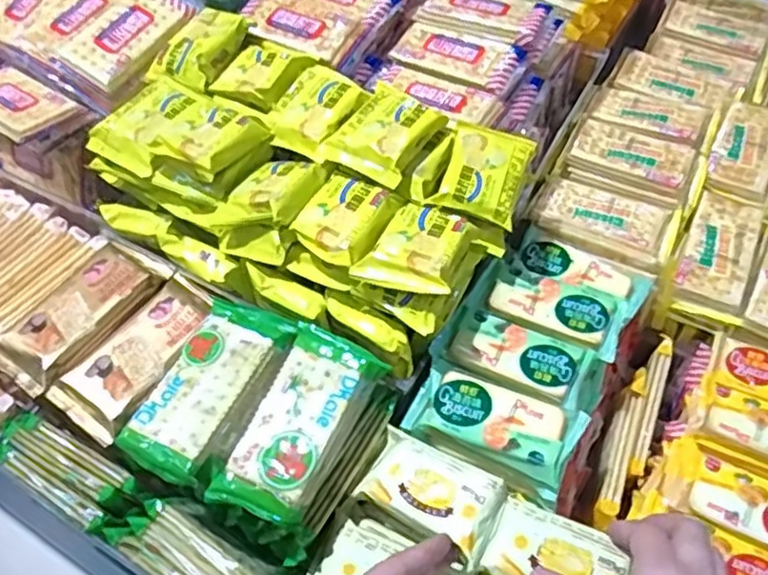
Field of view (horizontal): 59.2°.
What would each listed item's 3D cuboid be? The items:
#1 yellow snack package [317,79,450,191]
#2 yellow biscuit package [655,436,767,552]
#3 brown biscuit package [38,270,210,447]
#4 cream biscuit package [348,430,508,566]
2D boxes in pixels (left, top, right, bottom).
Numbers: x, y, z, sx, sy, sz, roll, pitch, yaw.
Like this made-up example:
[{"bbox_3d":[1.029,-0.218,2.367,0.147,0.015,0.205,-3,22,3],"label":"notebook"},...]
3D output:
[{"bbox_3d":[0.003,-0.112,0.501,0.062,0.026,0.081,29,62,20],"label":"yellow snack package"},{"bbox_3d":[0.255,0.148,0.470,0.111,0.024,0.059,25,60,18],"label":"yellow biscuit package"},{"bbox_3d":[-0.182,0.047,0.508,0.059,0.012,0.133,29,62,21],"label":"brown biscuit package"},{"bbox_3d":[0.033,0.134,0.446,0.088,0.020,0.052,27,61,19],"label":"cream biscuit package"}]

